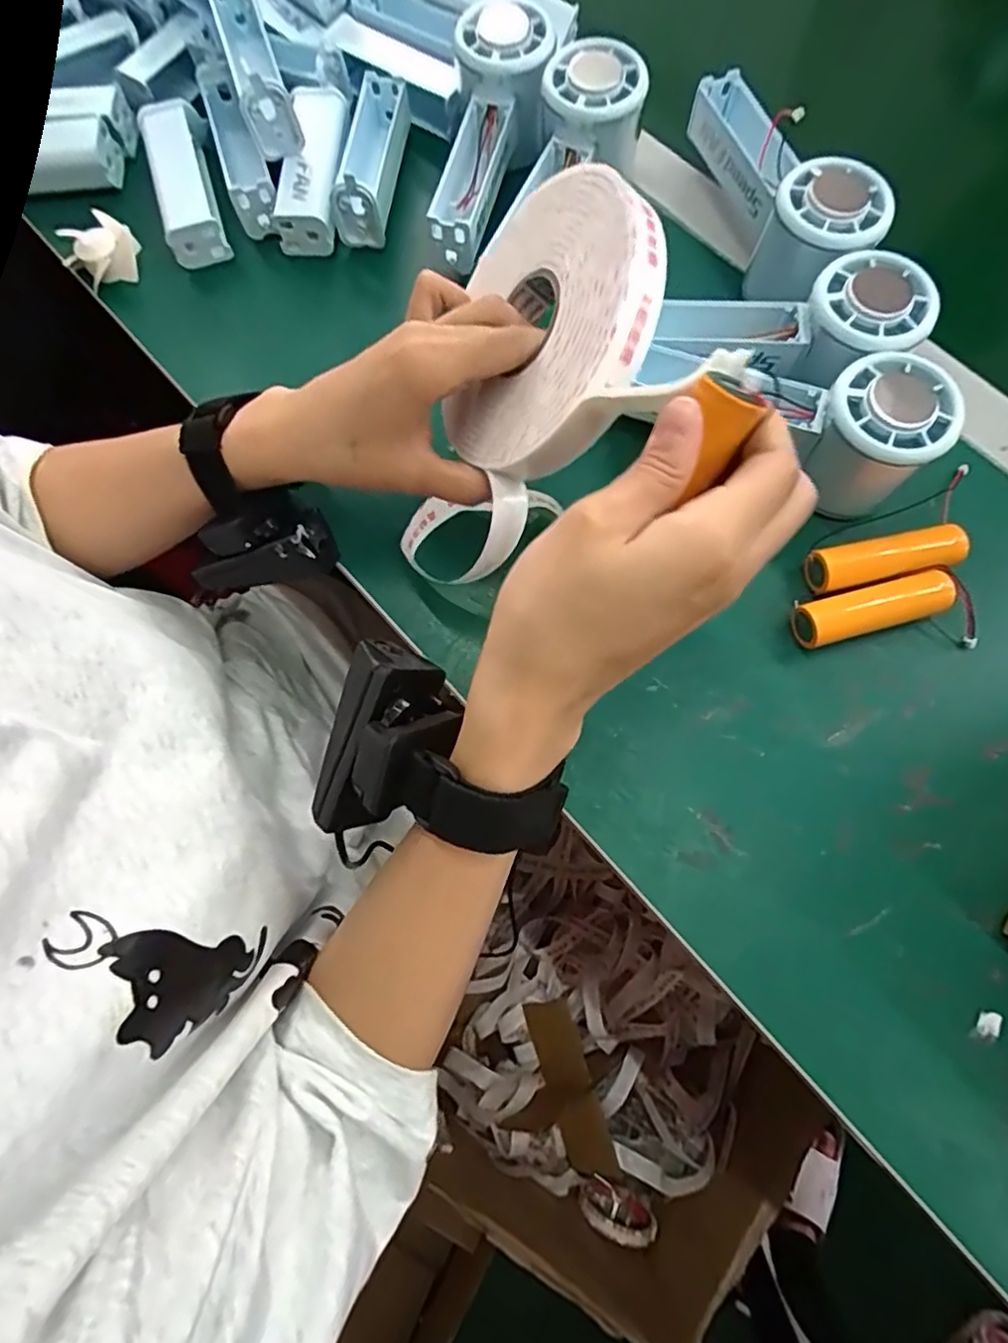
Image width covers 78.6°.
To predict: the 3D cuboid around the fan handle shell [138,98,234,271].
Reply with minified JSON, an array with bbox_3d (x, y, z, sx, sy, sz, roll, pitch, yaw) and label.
[{"bbox_3d":[-0.200,-0.305,0.385,0.038,0.026,0.105,-15,75,-3],"label":"fan handle shell"}]

